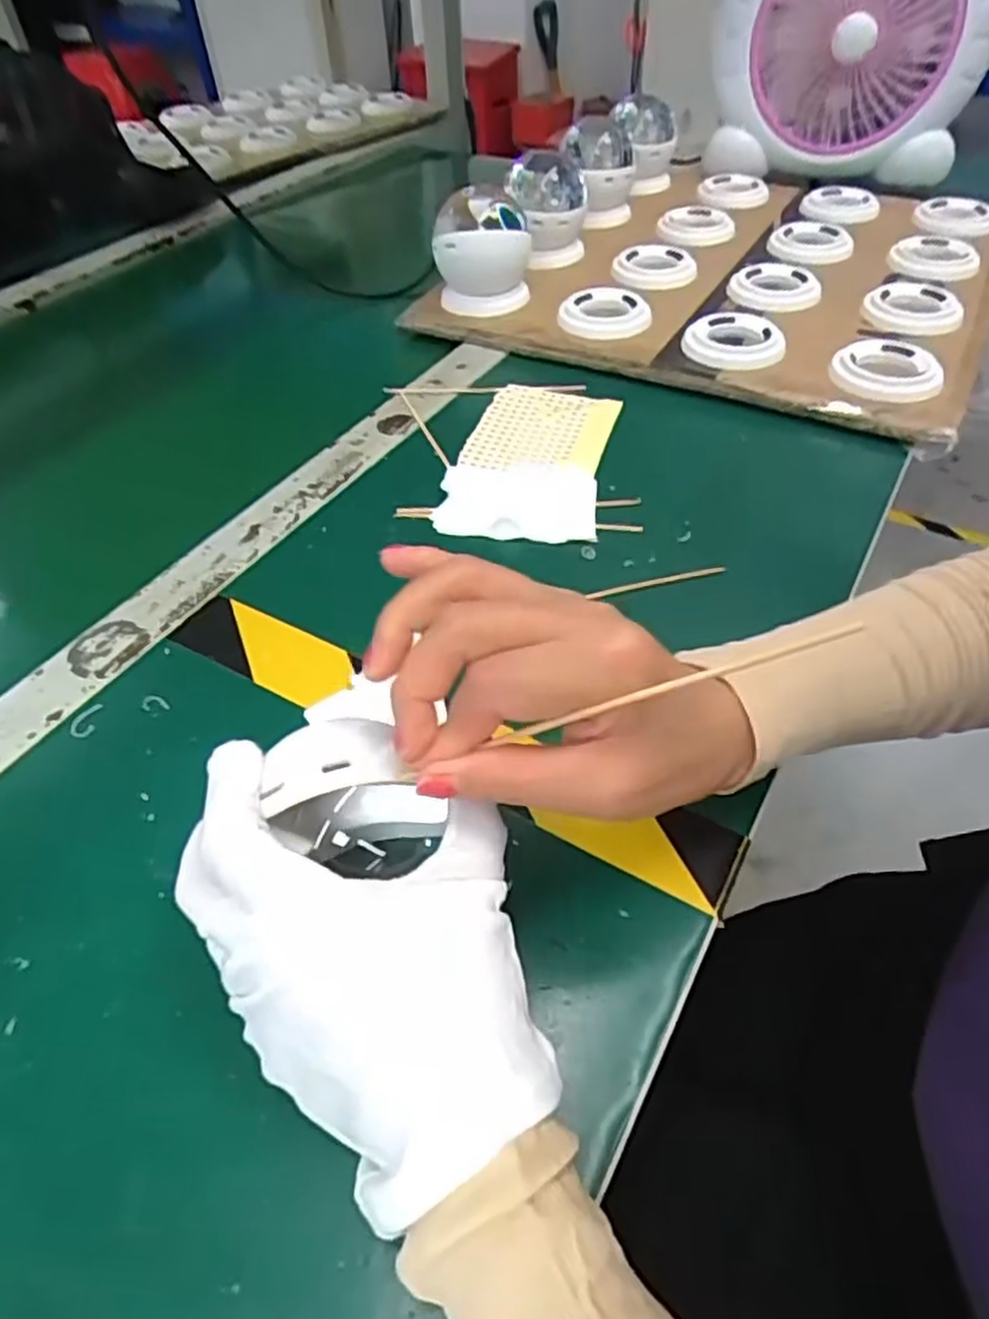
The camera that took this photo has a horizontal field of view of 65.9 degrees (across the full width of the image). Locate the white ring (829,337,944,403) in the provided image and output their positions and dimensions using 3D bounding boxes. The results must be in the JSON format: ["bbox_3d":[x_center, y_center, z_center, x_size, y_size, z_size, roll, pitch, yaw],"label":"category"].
[{"bbox_3d":[0.263,-0.199,0.523,0.060,0.018,0.067,-7,48,-4],"label":"white ring"}]

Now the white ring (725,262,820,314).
[{"bbox_3d":[0.228,-0.307,0.626,0.072,0.010,0.075,-1,48,1],"label":"white ring"}]

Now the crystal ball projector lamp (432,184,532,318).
[{"bbox_3d":[-0.010,-0.333,0.623,0.076,0.081,0.092,-2,48,1],"label":"crystal ball projector lamp"}]

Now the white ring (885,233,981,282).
[{"bbox_3d":[0.378,-0.344,0.654,0.070,0.013,0.074,-1,48,1],"label":"white ring"}]

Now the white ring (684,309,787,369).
[{"bbox_3d":[0.174,-0.234,0.558,0.069,0.019,0.068,-1,48,1],"label":"white ring"}]

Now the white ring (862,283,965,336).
[{"bbox_3d":[0.323,-0.272,0.589,0.069,0.012,0.079,21,52,20],"label":"white ring"}]

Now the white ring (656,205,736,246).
[{"bbox_3d":[0.192,-0.419,0.731,0.073,0.014,0.082,0,48,2],"label":"white ring"}]

